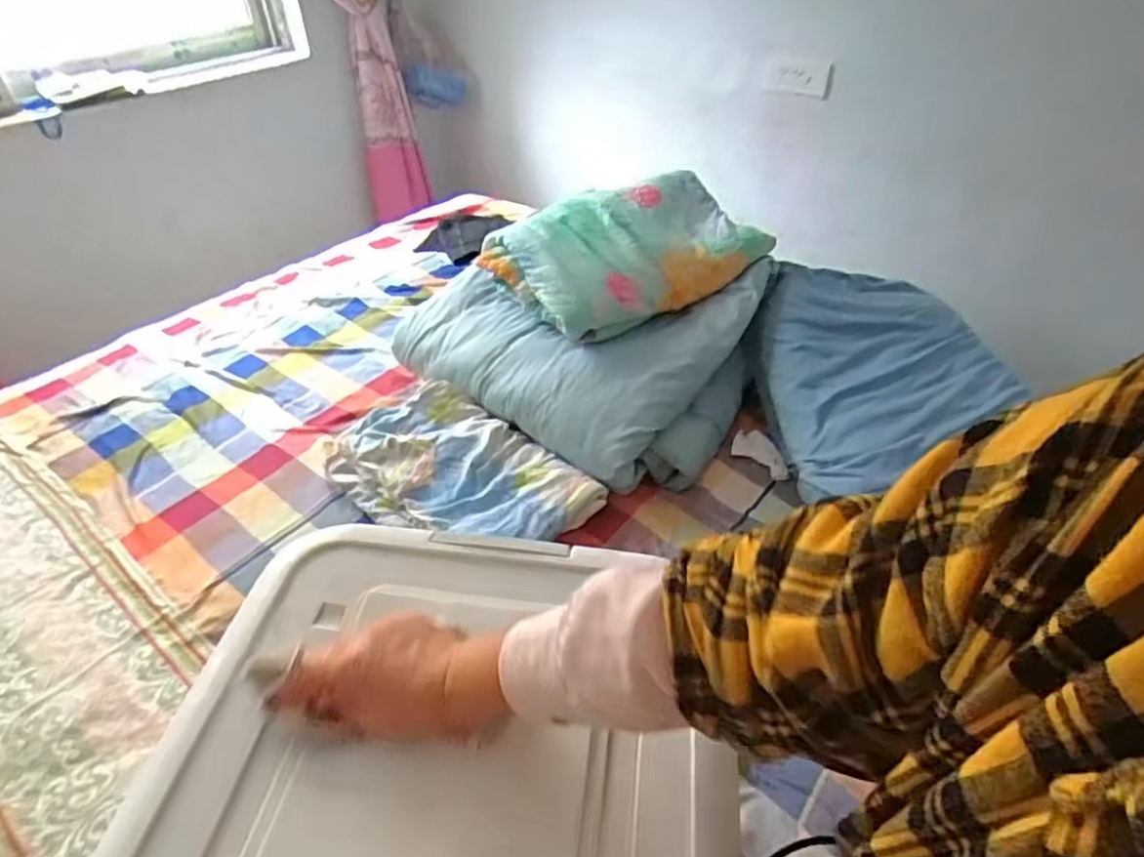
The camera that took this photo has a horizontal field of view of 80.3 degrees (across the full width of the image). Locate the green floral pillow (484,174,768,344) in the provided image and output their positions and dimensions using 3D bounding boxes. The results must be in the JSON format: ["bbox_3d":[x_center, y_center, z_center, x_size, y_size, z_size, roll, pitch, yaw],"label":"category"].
[{"bbox_3d":[0.111,-0.354,1.362,0.525,0.110,0.315,-25,72,-21],"label":"green floral pillow"}]

